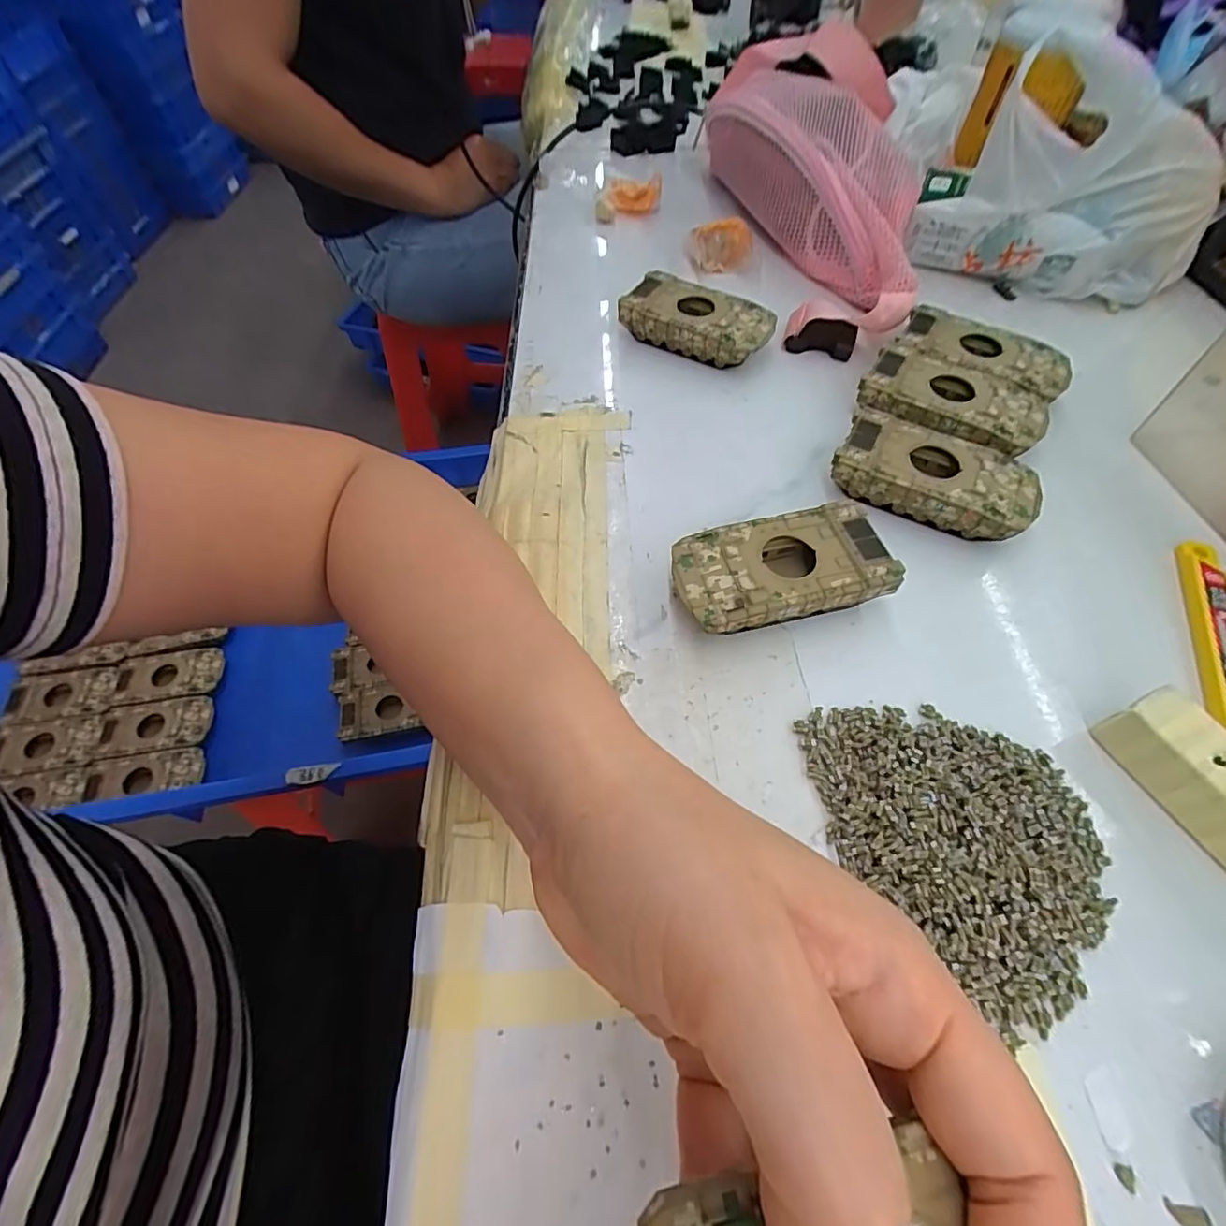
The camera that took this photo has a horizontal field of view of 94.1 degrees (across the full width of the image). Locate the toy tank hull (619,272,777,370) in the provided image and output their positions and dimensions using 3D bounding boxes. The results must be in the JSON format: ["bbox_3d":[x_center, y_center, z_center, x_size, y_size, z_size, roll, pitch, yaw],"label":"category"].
[{"bbox_3d":[0.056,-0.191,0.378,0.092,0.029,0.047,26,61,17],"label":"toy tank hull"}]

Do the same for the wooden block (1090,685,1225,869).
[{"bbox_3d":[0.224,0.063,0.216,0.026,0.026,0.065,-25,60,-14],"label":"wooden block"}]

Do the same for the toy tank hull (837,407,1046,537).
[{"bbox_3d":[0.167,-0.070,0.301,0.096,0.027,0.047,23,61,15],"label":"toy tank hull"}]

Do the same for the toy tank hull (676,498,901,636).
[{"bbox_3d":[0.077,-0.018,0.270,0.096,0.026,0.050,-11,58,-6],"label":"toy tank hull"}]

